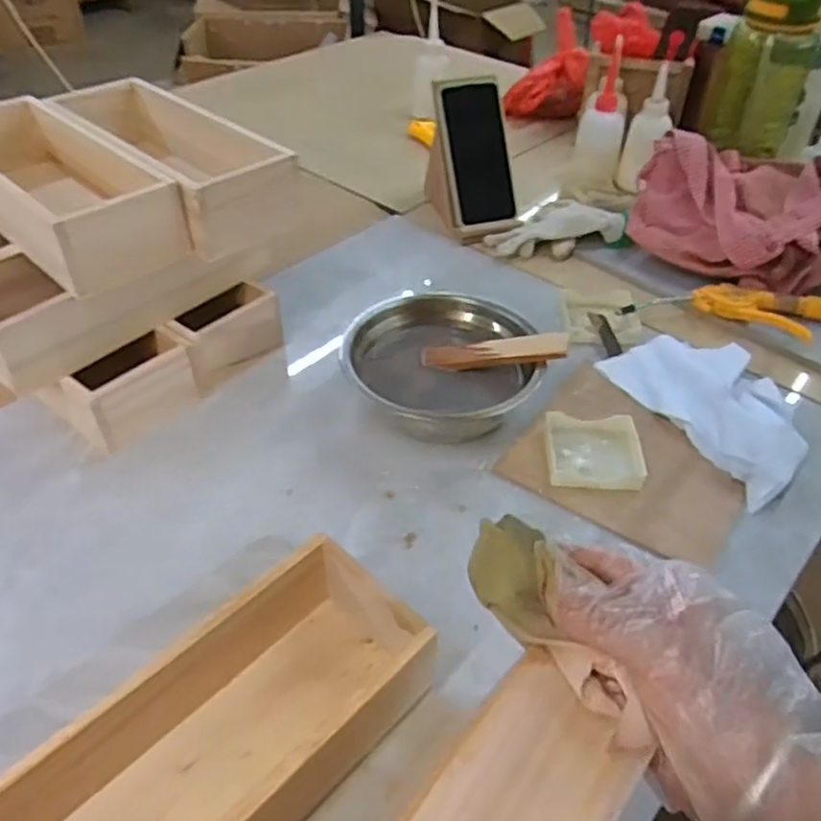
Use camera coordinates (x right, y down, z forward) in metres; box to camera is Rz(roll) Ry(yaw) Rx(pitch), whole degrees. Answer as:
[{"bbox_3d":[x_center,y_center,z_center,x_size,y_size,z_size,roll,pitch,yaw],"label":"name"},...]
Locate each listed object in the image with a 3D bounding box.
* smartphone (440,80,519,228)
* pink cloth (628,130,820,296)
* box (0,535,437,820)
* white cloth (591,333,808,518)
[{"bbox_3d":[0.086,-0.314,0.853,0.074,0.162,0.015,-13,9,-14],"label":"smartphone"},{"bbox_3d":[0.403,-0.221,0.786,0.286,0.094,0.183,17,45,15],"label":"pink cloth"},{"bbox_3d":[-0.111,0.191,0.369,0.097,0.079,0.259,34,52,29],"label":"box"},{"bbox_3d":[0.281,-0.012,0.617,0.128,0.030,0.195,-15,46,-17],"label":"white cloth"}]

